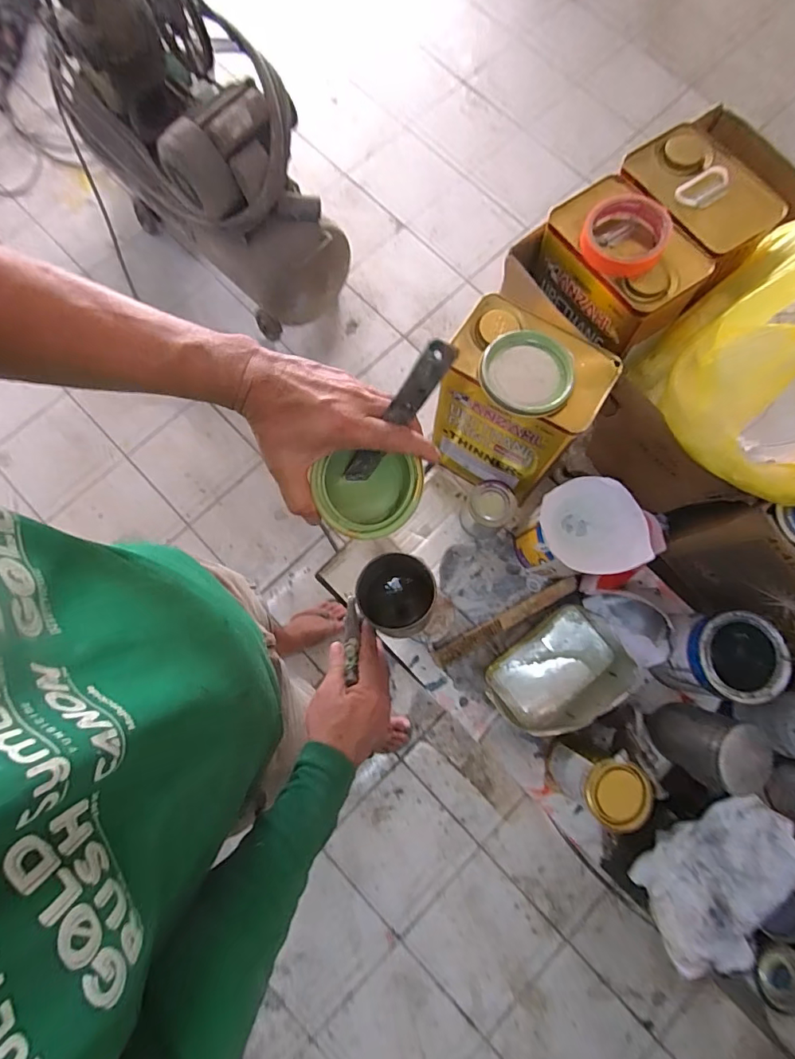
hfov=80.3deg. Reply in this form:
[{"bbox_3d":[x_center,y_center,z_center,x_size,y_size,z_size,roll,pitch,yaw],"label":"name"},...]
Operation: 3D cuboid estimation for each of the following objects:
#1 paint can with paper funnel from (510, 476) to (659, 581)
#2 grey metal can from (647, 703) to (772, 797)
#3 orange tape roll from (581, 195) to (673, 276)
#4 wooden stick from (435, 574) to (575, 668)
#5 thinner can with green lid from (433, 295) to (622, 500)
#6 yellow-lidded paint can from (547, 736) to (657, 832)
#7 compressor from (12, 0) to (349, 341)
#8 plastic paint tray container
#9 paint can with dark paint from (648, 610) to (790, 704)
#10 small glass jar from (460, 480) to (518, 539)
[{"bbox_3d":[0.230,0.010,0.606,0.121,0.153,0.107,-11,79,-2],"label":"paint can with paper funnel"},{"bbox_3d":[0.371,0.257,0.565,0.080,0.119,0.083,36,80,-16],"label":"grey metal can"},{"bbox_3d":[0.242,-0.314,0.499,0.084,0.027,0.087,0,79,0],"label":"orange tape roll"},{"bbox_3d":[0.153,0.129,0.661,0.225,0.010,0.025,-28,78,-5],"label":"wooden stick"},{"bbox_3d":[0.141,-0.145,0.588,0.163,0.227,0.117,32,80,6],"label":"thinner can with green lid"},{"bbox_3d":[0.236,0.301,0.571,0.083,0.127,0.073,33,80,6],"label":"yellow-lidded paint can"},{"bbox_3d":[-0.516,-0.994,1.263,0.381,0.612,0.901,-39,81,-8],"label":"compressor"},{"bbox_3d":[0.212,0.192,0.623,0.183,0.067,0.128,-34,81,-7],"label":"plastic paint tray container"},{"bbox_3d":[0.397,0.158,0.594,0.115,0.105,0.106,5,79,1],"label":"paint can with dark paint"},{"bbox_3d":[0.128,-0.025,0.667,0.063,0.078,0.066,0,79,0],"label":"small glass jar"}]

